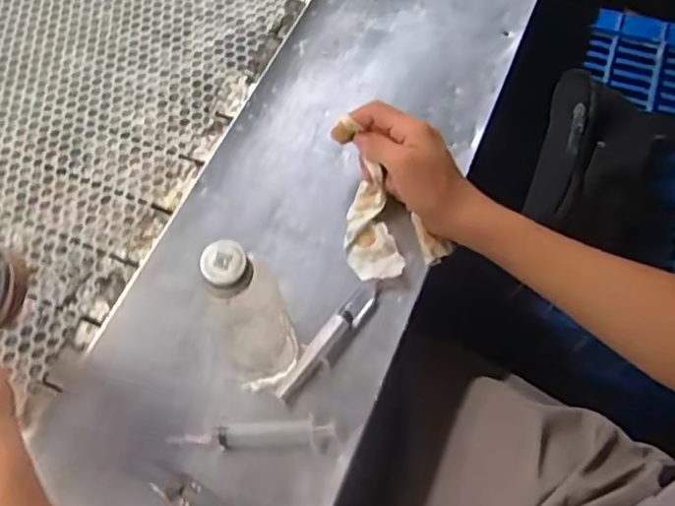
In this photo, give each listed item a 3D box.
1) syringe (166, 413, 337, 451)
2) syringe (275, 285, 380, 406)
[{"bbox_3d":[-0.068,0.145,0.498,0.131,0.012,0.022,-1,64,0],"label":"syringe"},{"bbox_3d":[-0.007,0.074,0.527,0.022,0.012,0.128,35,69,16],"label":"syringe"}]

